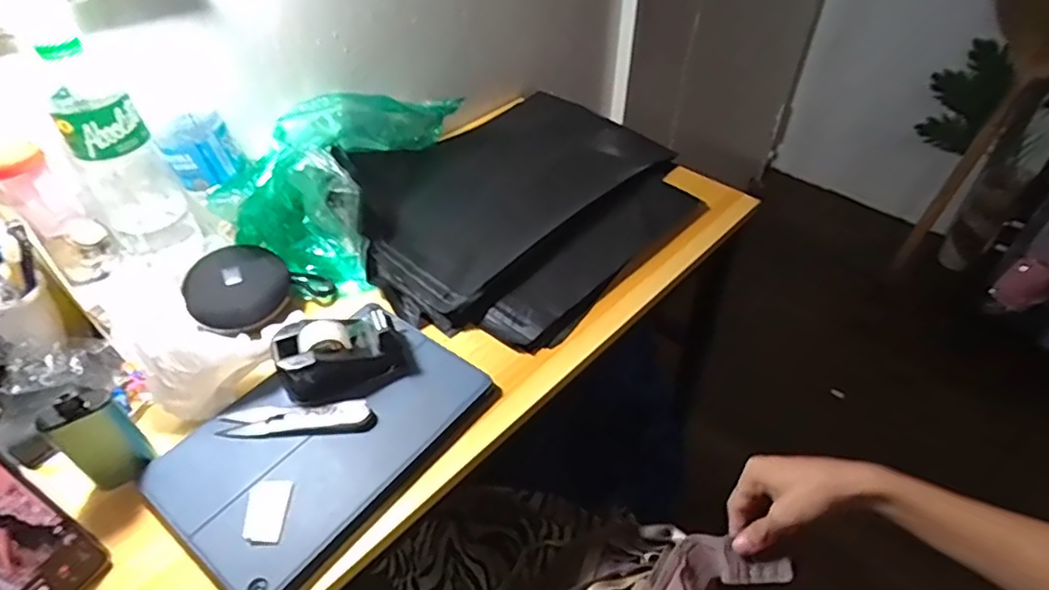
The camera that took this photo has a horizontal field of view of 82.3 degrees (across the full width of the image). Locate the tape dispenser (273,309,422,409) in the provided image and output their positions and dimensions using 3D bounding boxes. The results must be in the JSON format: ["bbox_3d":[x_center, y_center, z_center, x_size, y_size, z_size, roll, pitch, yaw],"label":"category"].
[{"bbox_3d":[-0.150,0.050,0.505,0.103,0.043,0.060,-19,47,-19],"label":"tape dispenser"}]

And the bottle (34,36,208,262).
[{"bbox_3d":[-0.343,-0.118,0.517,0.067,0.200,0.059,-24,49,-24],"label":"bottle"}]

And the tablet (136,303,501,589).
[{"bbox_3d":[-0.158,0.113,0.487,0.150,0.023,0.238,30,51,27],"label":"tablet"}]

